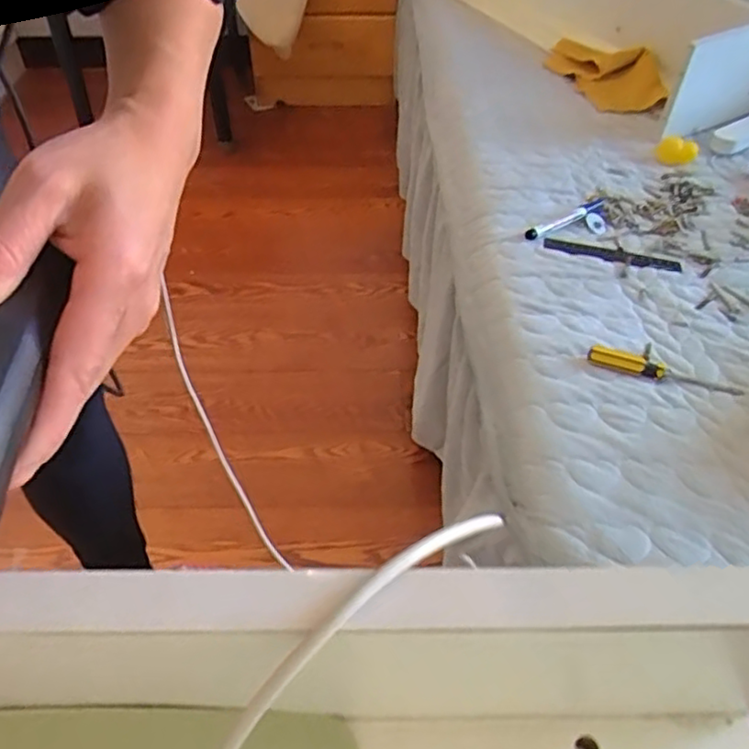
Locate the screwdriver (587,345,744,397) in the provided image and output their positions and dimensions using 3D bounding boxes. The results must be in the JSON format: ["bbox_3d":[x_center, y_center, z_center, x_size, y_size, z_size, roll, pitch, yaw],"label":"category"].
[{"bbox_3d":[0.268,-0.003,0.611,0.137,0.014,0.025,16,49,15],"label":"screwdriver"}]

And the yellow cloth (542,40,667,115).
[{"bbox_3d":[0.385,-0.505,1.098,0.136,0.046,0.240,-13,48,-11],"label":"yellow cloth"}]

